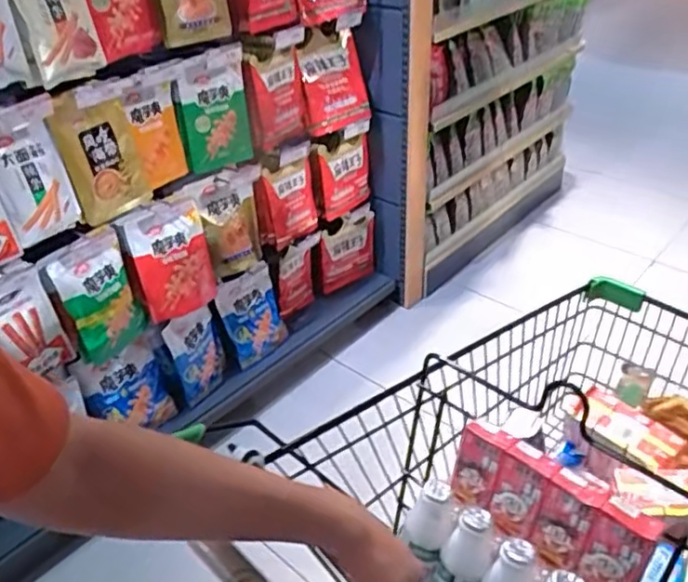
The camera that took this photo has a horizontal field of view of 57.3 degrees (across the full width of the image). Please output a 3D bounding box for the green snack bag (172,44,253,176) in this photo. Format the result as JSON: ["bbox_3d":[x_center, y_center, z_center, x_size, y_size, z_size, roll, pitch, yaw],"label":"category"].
[{"bbox_3d":[-0.309,-0.428,1.509,0.166,0.279,0.045,-17,37,-20],"label":"green snack bag"}]

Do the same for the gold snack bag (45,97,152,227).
[{"bbox_3d":[-0.514,-0.279,1.352,0.038,0.267,0.171,20,40,30],"label":"gold snack bag"}]

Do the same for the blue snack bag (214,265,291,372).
[{"bbox_3d":[-0.262,0.072,1.814,0.179,0.273,0.051,-30,28,-25],"label":"blue snack bag"}]

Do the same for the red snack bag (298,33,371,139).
[{"bbox_3d":[-0.031,-0.590,1.786,0.198,0.251,0.048,-23,17,-17],"label":"red snack bag"}]

